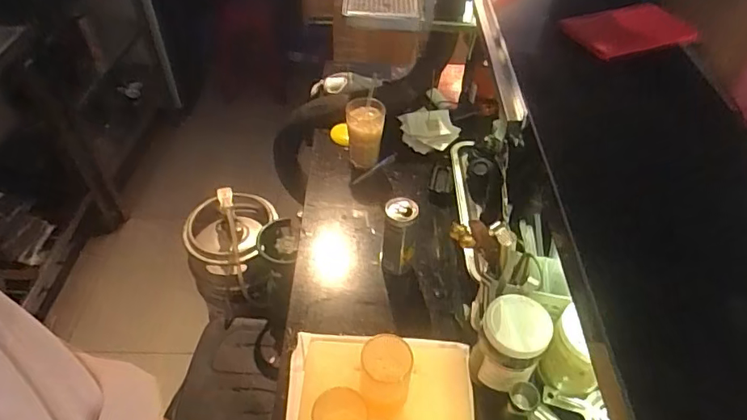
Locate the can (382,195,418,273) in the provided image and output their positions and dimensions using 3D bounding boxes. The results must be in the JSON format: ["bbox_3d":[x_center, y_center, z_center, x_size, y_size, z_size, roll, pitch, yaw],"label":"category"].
[{"bbox_3d":[0.045,0.040,0.874,0.054,0.141,0.053,1,46,-2],"label":"can"}]

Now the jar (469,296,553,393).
[{"bbox_3d":[0.195,0.186,0.726,0.093,0.131,0.092,27,51,21],"label":"jar"}]

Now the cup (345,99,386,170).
[{"bbox_3d":[-0.019,-0.163,1.090,0.076,0.135,0.077,1,46,-2],"label":"cup"}]

